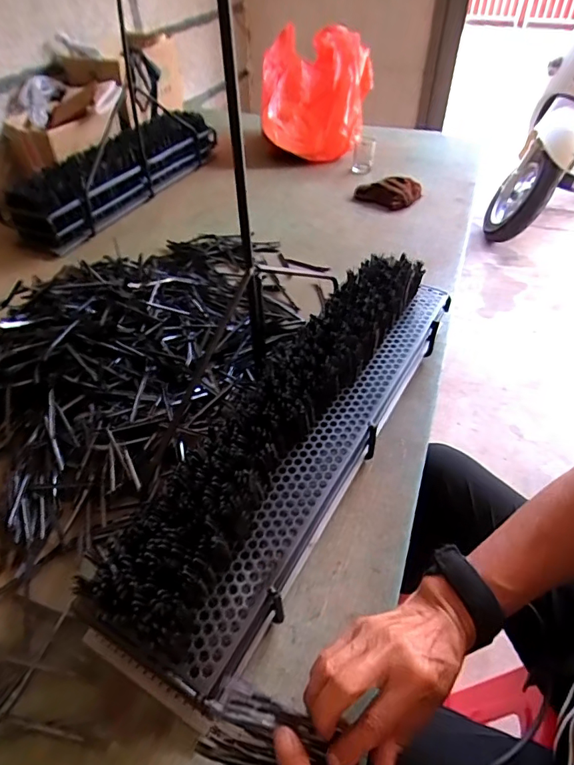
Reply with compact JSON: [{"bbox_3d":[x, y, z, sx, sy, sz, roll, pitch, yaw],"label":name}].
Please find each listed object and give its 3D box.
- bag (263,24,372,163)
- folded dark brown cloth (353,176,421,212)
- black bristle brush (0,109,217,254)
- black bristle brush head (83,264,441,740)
[{"bbox_3d":[0.075,-0.764,1.257,0.280,0.277,0.251,0,44,1],"label":"bag"},{"bbox_3d":[0.232,-0.432,1.081,0.153,0.046,0.086,6,45,7],"label":"folded dark brown cloth"},{"bbox_3d":[-0.391,-0.469,1.058,0.145,0.123,0.498,21,48,21],"label":"black bristle brush"},{"bbox_3d":[0.036,0.044,0.548,0.150,0.119,0.599,22,49,22],"label":"black bristle brush head"}]

